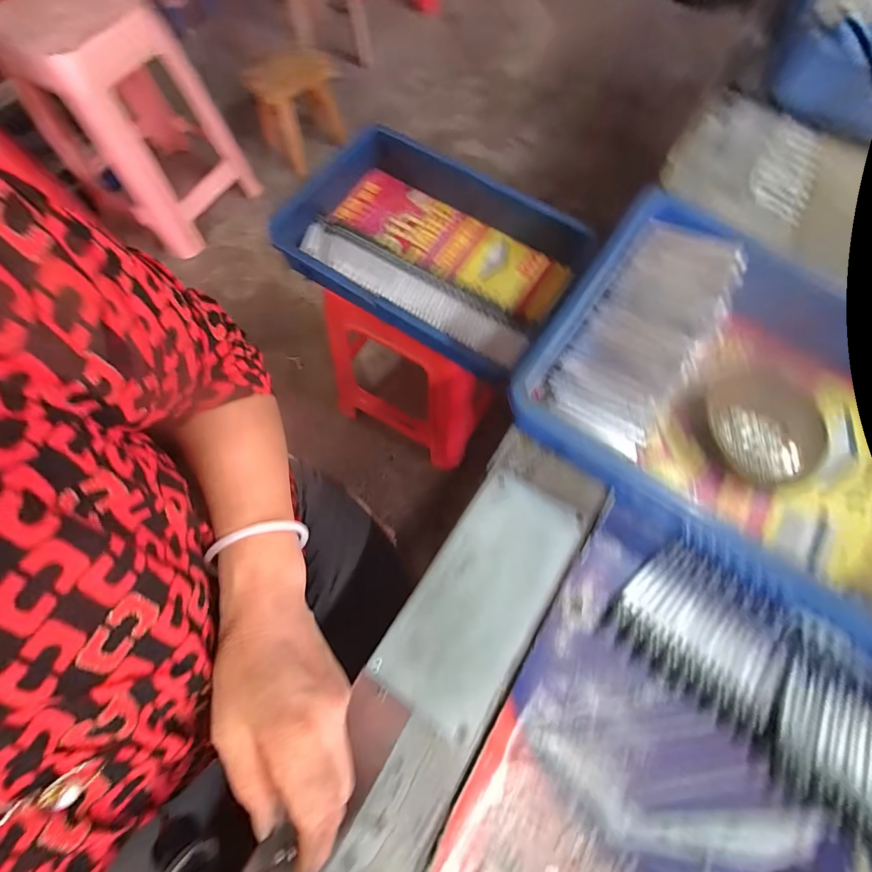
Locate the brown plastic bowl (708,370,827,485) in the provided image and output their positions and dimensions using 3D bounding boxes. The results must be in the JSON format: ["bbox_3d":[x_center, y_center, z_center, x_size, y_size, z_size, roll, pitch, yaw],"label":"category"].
[{"bbox_3d":[0.318,-0.010,0.375,0.123,0.031,0.102,-14,72,-6],"label":"brown plastic bowl"}]

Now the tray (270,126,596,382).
[{"bbox_3d":[-0.020,-0.299,0.620,0.390,0.112,0.303,35,73,10],"label":"tray"}]

